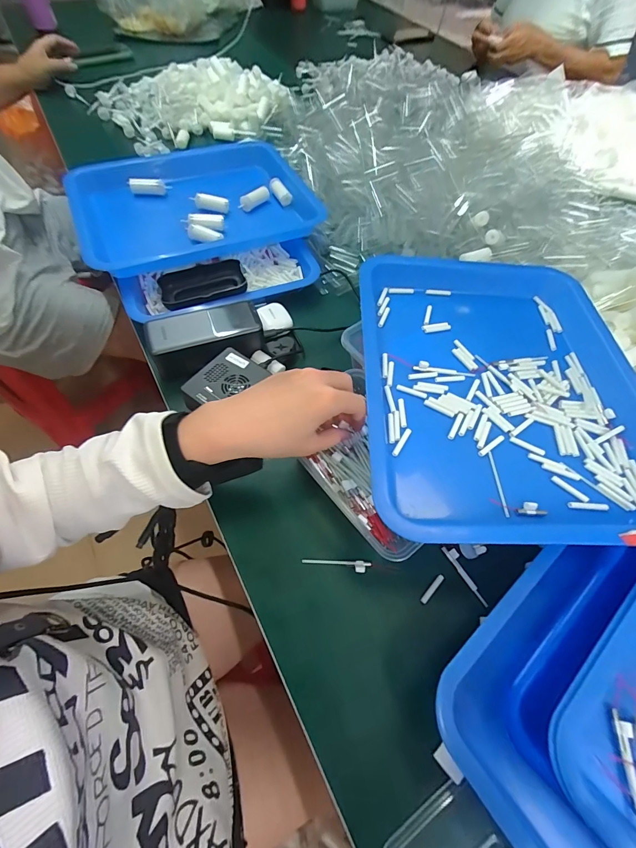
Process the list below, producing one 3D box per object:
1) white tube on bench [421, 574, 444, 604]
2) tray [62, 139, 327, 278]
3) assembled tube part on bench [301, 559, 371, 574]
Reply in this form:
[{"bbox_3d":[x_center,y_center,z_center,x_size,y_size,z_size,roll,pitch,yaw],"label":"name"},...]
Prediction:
[{"bbox_3d":[0.105,0.151,0.324,0.031,0.004,0.006,-40,69,-22],"label":"white tube on bench"},{"bbox_3d":[-0.183,-0.342,0.535,0.346,0.047,0.271,-25,64,-16],"label":"tray"},{"bbox_3d":[0.017,0.131,0.331,0.063,0.004,0.011,7,60,1],"label":"assembled tube part on bench"}]

